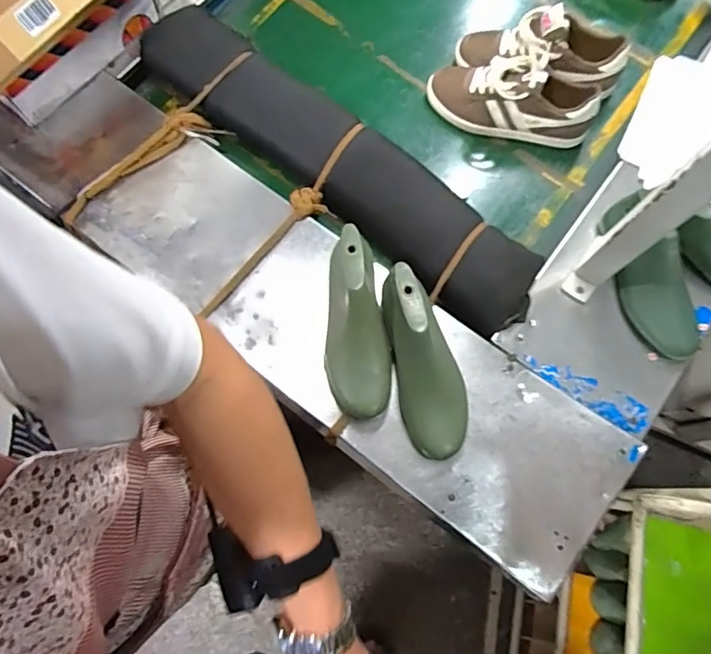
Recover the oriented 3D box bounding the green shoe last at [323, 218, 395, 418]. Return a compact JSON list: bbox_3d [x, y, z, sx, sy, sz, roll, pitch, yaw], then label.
[{"bbox_3d":[-0.004,-0.006,0.696,0.084,0.091,0.251,-8,73,-2],"label":"green shoe last"}]

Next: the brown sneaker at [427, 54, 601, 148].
[{"bbox_3d":[0.257,-0.381,0.838,0.266,0.086,0.085,13,73,4],"label":"brown sneaker"}]

